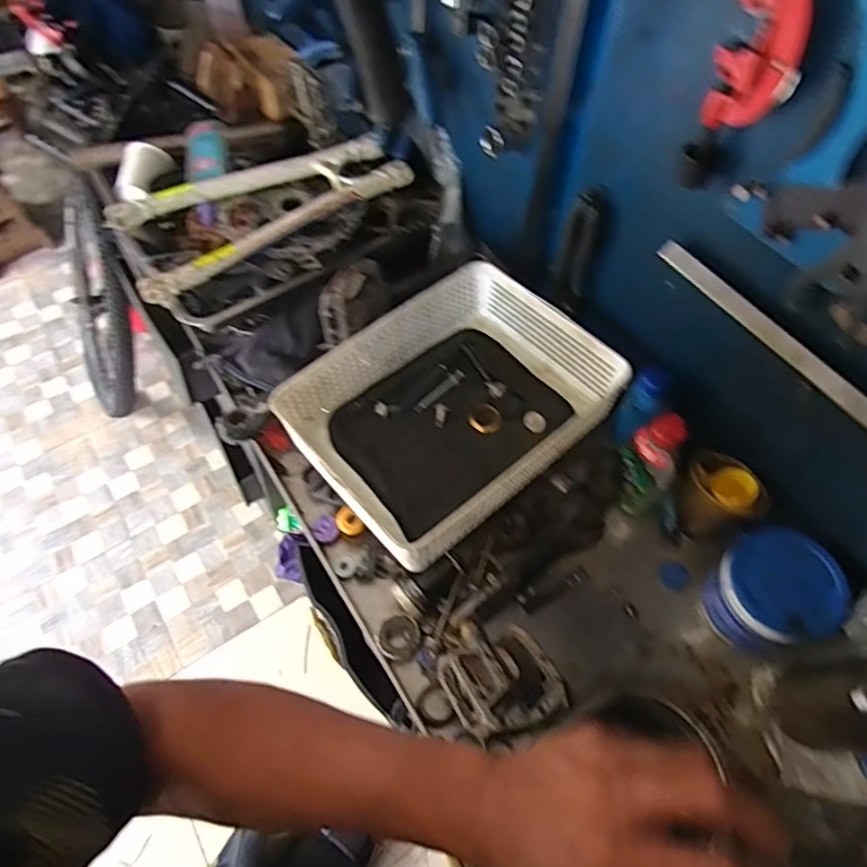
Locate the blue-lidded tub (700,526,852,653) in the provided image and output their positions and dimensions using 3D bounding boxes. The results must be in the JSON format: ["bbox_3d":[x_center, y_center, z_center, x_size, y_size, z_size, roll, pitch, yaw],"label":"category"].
[{"bbox_3d":[0.336,0.160,0.581,0.097,0.098,0.104,0,58,0],"label":"blue-lidded tub"}]

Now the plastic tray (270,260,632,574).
[{"bbox_3d":[0.021,-0.035,0.665,0.331,0.083,0.250,-36,65,-20],"label":"plastic tray"}]

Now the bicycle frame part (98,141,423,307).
[{"bbox_3d":[-0.232,-0.315,0.787,0.384,0.040,0.173,-29,63,-17],"label":"bicycle frame part"}]

